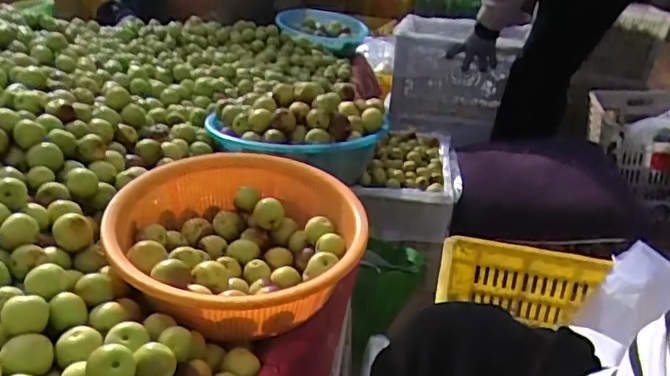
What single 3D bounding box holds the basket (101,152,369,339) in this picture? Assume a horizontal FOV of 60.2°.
[{"bbox_3d":[-0.104,0.058,0.635,0.266,0.081,0.272,2,26,-1],"label":"basket"}]

